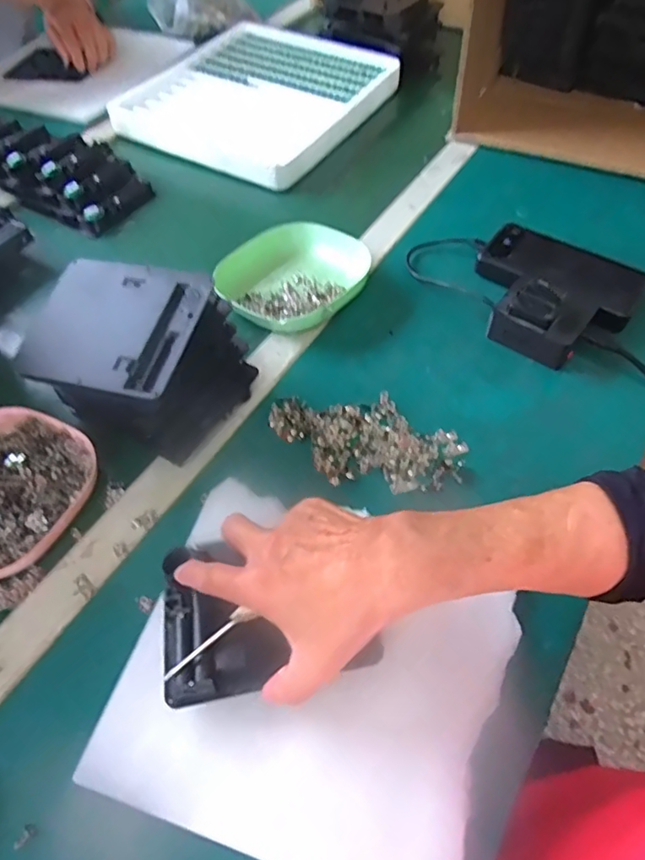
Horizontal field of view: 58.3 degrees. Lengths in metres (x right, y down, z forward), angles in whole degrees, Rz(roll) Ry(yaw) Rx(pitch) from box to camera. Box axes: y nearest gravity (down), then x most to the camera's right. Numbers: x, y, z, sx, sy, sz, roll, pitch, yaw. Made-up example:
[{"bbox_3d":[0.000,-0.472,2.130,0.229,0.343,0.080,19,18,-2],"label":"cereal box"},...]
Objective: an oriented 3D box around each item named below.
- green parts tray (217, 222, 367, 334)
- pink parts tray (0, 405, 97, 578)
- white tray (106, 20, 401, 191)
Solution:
[{"bbox_3d":[-0.026,-0.152,0.583,0.125,0.034,0.135,35,62,24],"label":"green parts tray"},{"bbox_3d":[-0.257,0.041,0.455,0.133,0.024,0.135,21,58,13],"label":"pink parts tray"},{"bbox_3d":[-0.094,-0.469,0.813,0.306,0.030,0.331,25,59,19],"label":"white tray"}]

